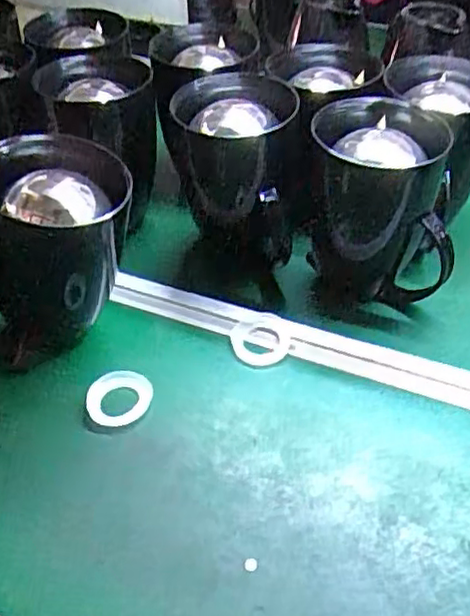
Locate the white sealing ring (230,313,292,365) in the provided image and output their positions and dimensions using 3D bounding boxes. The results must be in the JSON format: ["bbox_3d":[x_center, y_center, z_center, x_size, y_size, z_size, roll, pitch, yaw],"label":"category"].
[{"bbox_3d":[0.025,0.032,0.671,0.060,0.005,0.059,-7,55,10],"label":"white sealing ring"}]

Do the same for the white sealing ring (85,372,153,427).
[{"bbox_3d":[-0.107,0.084,0.615,0.056,0.017,0.056,0,42,0],"label":"white sealing ring"}]

